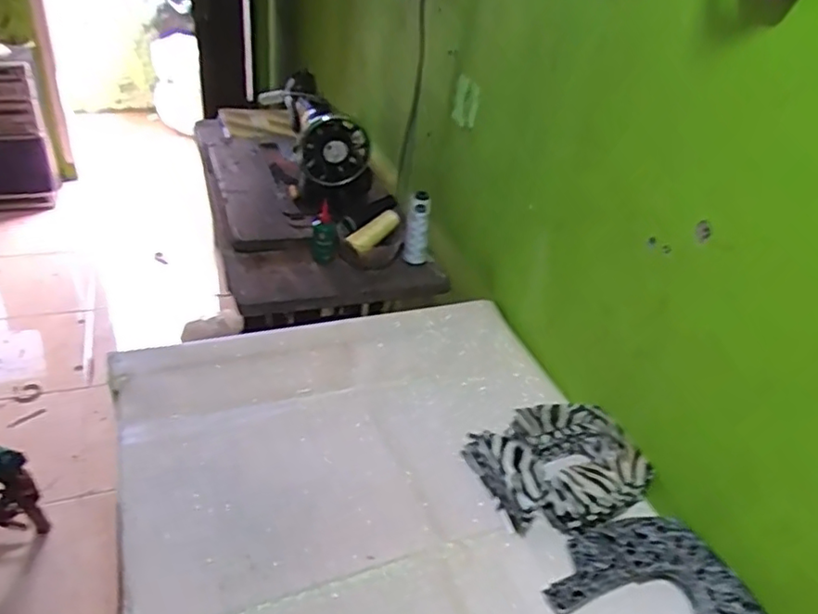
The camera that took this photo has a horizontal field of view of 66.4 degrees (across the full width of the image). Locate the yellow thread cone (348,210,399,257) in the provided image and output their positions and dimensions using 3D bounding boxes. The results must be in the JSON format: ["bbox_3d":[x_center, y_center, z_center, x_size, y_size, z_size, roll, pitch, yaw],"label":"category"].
[{"bbox_3d":[-0.063,-0.139,1.151,0.109,0.037,0.032,-40,53,-20],"label":"yellow thread cone"}]

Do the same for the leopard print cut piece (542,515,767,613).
[{"bbox_3d":[0.252,0.305,0.638,0.182,0.030,0.191,-14,40,-23],"label":"leopard print cut piece"}]

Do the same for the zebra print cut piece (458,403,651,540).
[{"bbox_3d":[0.189,0.192,0.777,0.198,0.047,0.167,-12,40,-21],"label":"zebra print cut piece"}]

